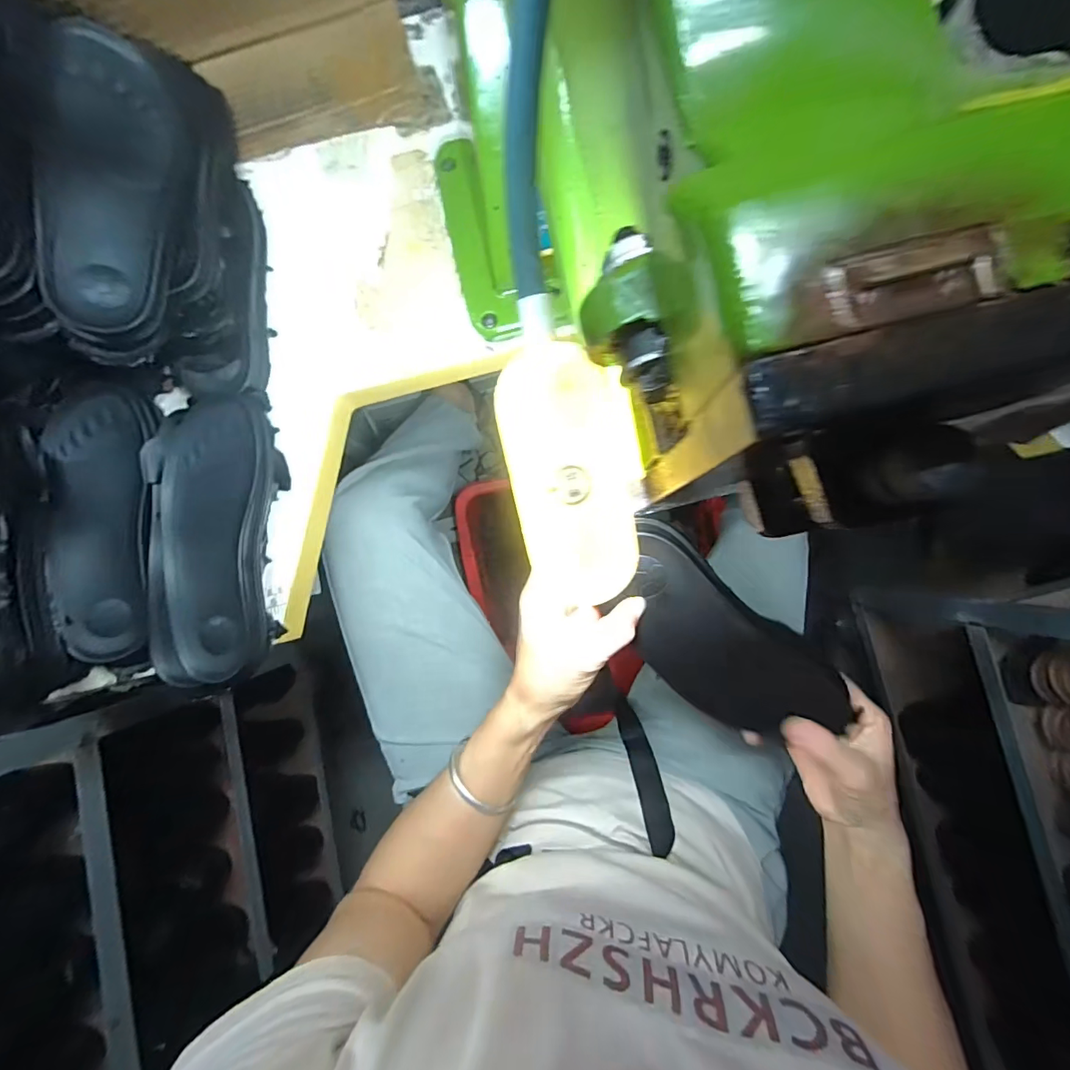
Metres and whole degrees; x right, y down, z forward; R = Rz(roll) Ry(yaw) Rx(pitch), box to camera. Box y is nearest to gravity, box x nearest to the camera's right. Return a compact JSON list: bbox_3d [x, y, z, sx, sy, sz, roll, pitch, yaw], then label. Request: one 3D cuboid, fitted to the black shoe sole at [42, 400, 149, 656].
[{"bbox_3d":[-0.367,-0.008,0.403,0.077,0.019,0.219,-8,87,2],"label":"black shoe sole"}]

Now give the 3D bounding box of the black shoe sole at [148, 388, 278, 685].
[{"bbox_3d":[-0.271,0.002,0.392,0.100,0.028,0.229,-1,87,3],"label":"black shoe sole"}]

